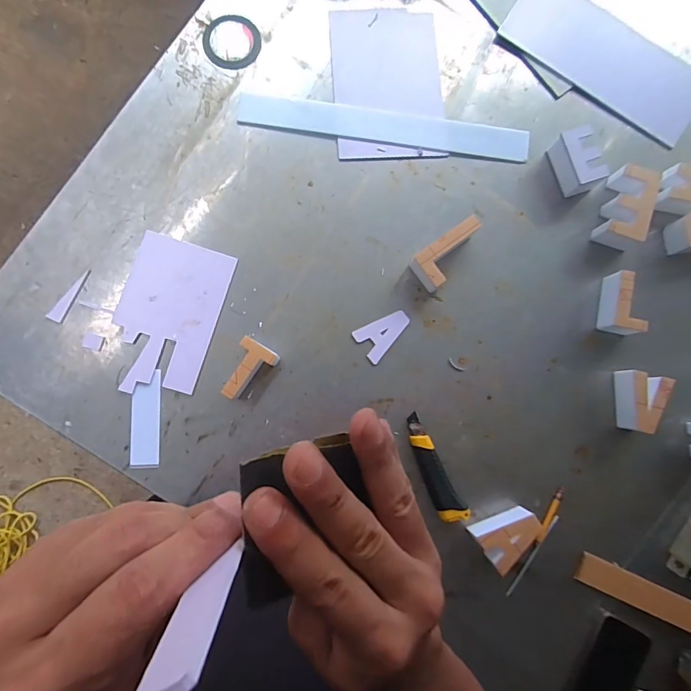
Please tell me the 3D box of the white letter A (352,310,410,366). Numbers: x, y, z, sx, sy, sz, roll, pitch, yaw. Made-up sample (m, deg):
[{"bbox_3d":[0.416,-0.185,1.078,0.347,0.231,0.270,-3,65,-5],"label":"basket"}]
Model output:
[{"bbox_3d":[0.059,-0.018,0.614,0.082,0.004,0.053,-34,87,-7],"label":"white letter A"}]

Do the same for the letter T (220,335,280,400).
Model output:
[{"bbox_3d":[-0.134,0.037,0.575,0.050,0.045,0.083,30,82,0],"label":"letter T"}]

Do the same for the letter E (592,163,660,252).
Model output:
[{"bbox_3d":[0.422,-0.206,0.626,0.064,0.054,0.118,20,82,-1],"label":"letter E"}]

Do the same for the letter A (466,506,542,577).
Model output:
[{"bbox_3d":[0.223,0.267,0.575,0.089,0.048,0.059,-19,85,-6],"label":"letter A"}]

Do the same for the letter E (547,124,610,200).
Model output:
[{"bbox_3d":[0.352,-0.280,0.631,0.058,0.051,0.085,-23,85,-6],"label":"letter E"}]

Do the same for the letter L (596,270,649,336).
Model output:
[{"bbox_3d":[0.411,-0.062,0.616,0.051,0.053,0.090,11,83,-2],"label":"letter L"}]

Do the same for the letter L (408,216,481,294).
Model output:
[{"bbox_3d":[0.154,-0.135,0.611,0.111,0.046,0.057,-37,87,-7],"label":"letter L"}]

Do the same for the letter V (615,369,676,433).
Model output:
[{"bbox_3d":[0.428,0.080,0.600,0.060,0.048,0.086,4,83,-3],"label":"letter V"}]

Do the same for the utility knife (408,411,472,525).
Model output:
[{"bbox_3d":[0.121,0.175,0.587,0.038,0.019,0.155,-27,86,-6],"label":"utility knife"}]

